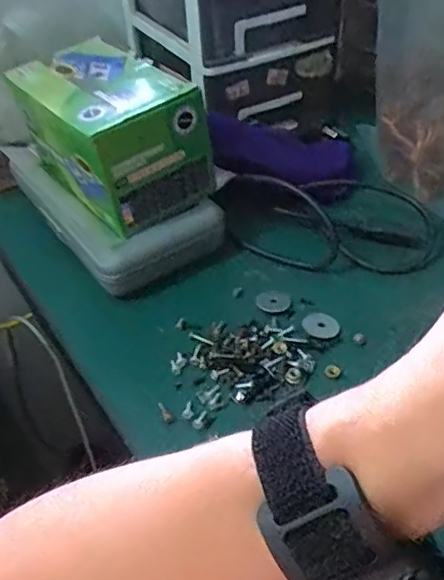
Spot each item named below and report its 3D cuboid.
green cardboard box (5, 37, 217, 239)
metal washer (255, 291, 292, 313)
[{"bbox_3d":[-0.101,-0.141,0.507,0.102,0.097,0.170,-31,49,-26],"label":"green cardboard box"},{"bbox_3d":[0.043,0.009,0.474,0.029,0.004,0.024,3,43,8],"label":"metal washer"}]

